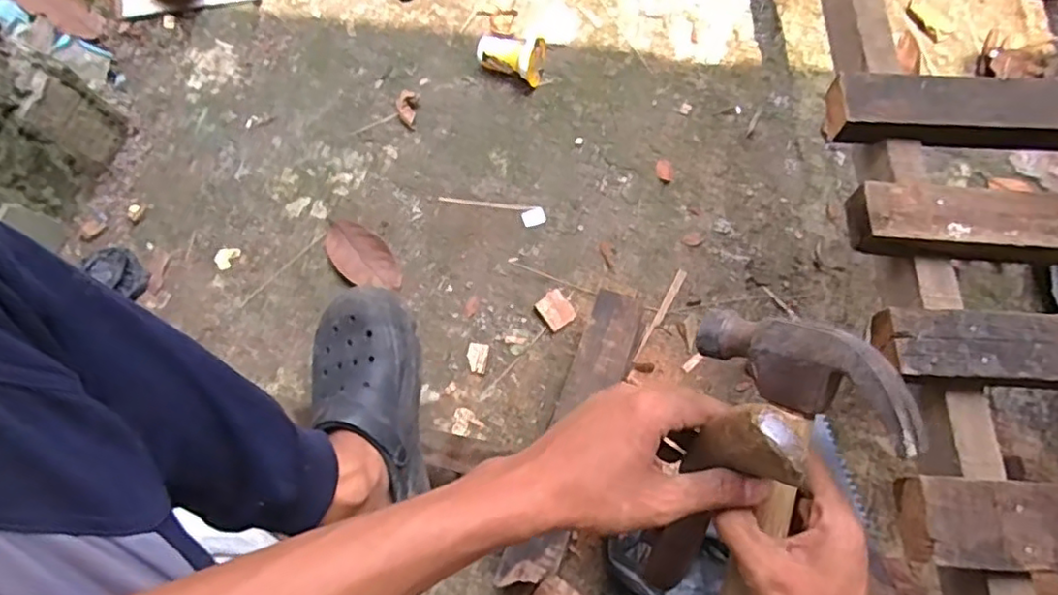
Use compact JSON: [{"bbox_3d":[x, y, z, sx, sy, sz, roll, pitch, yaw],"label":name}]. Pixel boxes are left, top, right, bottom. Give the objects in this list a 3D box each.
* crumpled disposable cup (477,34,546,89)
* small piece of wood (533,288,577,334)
[{"bbox_3d":[-0.027,-0.371,0.970,0.106,0.057,0.069,16,73,4],"label":"crumpled disposable cup"},{"bbox_3d":[0.036,0.019,0.867,0.044,0.017,0.049,-41,78,-12],"label":"small piece of wood"}]

